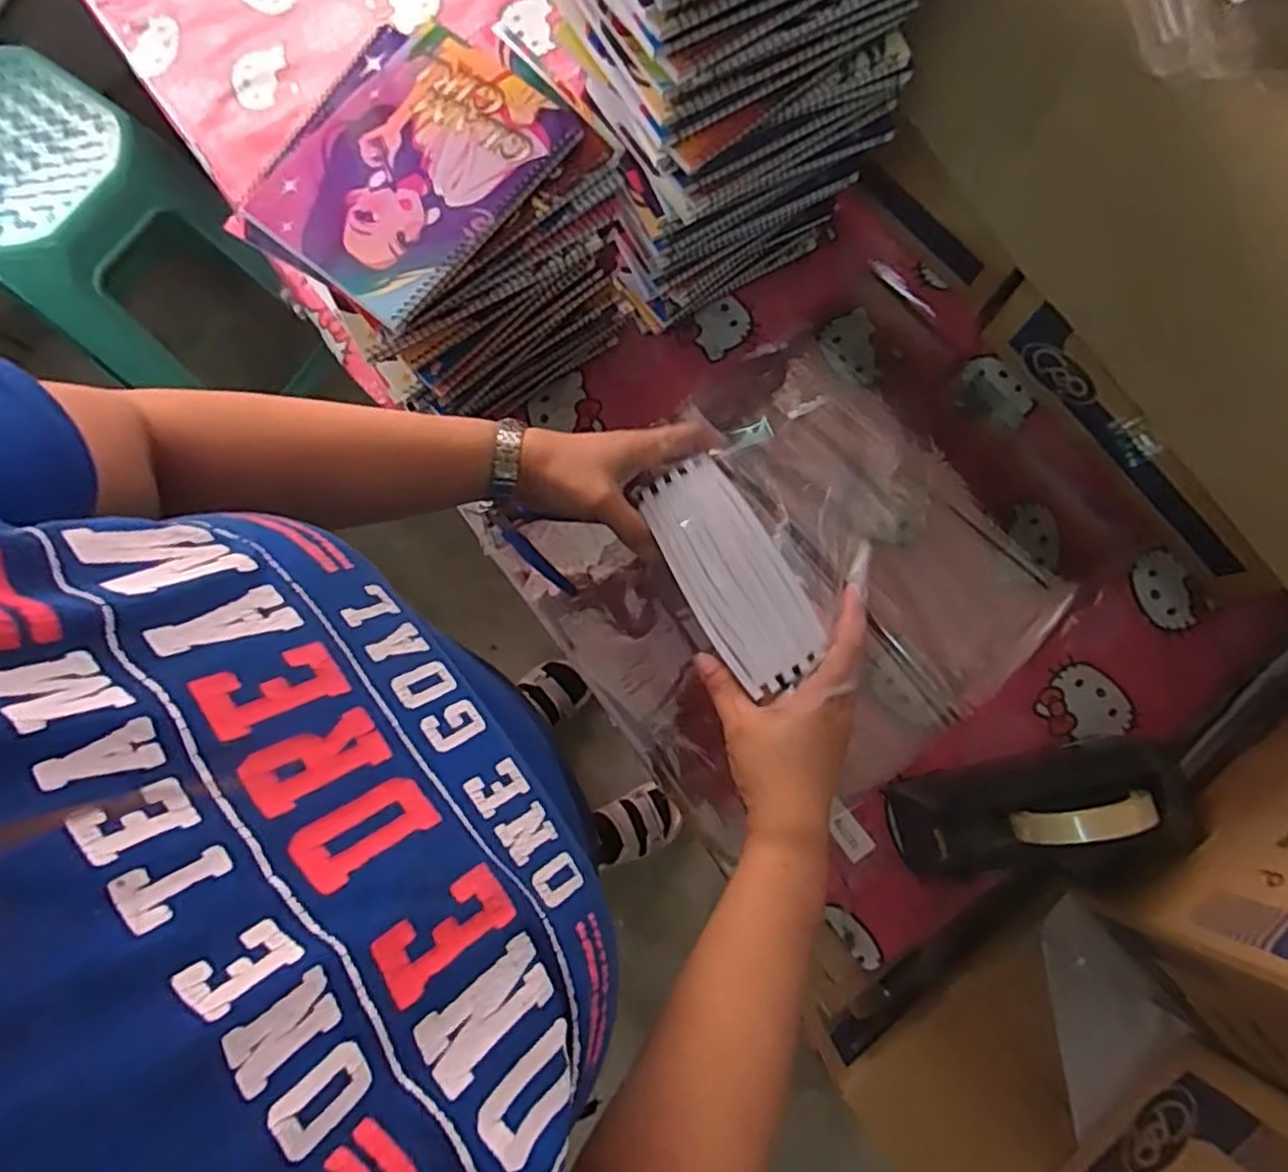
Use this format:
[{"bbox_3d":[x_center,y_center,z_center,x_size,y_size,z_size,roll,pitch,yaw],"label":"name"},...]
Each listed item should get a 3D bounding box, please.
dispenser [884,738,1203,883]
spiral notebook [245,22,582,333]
[{"bbox_3d":[0.314,0.179,0.564,0.201,0.145,0.074,-15,79,-2],"label":"dispenser"},{"bbox_3d":[-0.169,-0.305,0.510,0.163,0.012,0.208,36,82,8],"label":"spiral notebook"}]

